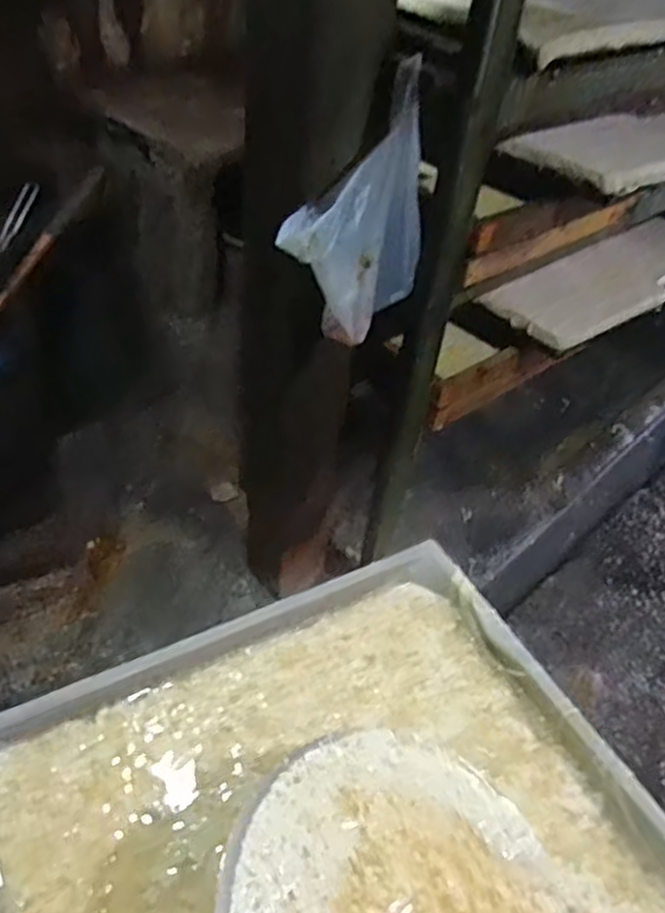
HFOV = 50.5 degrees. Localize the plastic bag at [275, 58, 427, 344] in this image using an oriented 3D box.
[{"bbox_3d":[0.035,-0.368,1.080,0.208,0.340,0.154,10,41,5],"label":"plastic bag"}]

